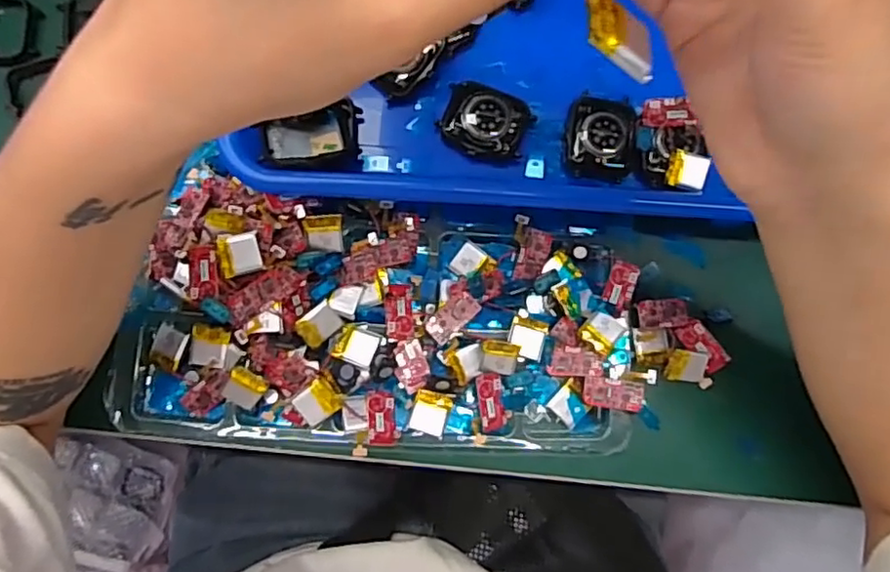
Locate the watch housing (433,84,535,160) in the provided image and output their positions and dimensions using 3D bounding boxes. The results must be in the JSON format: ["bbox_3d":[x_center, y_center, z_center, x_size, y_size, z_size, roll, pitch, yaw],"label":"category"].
[{"bbox_3d":[0.021,-0.085,0.333,0.044,0.015,0.037,25,80,0],"label":"watch housing"}]

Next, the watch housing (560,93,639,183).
[{"bbox_3d":[0.082,-0.079,0.333,0.036,0.009,0.046,6,81,-4],"label":"watch housing"}]

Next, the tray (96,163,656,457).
[{"bbox_3d":[-0.029,0.023,0.321,0.253,0.035,0.121,7,82,-4],"label":"tray"}]

